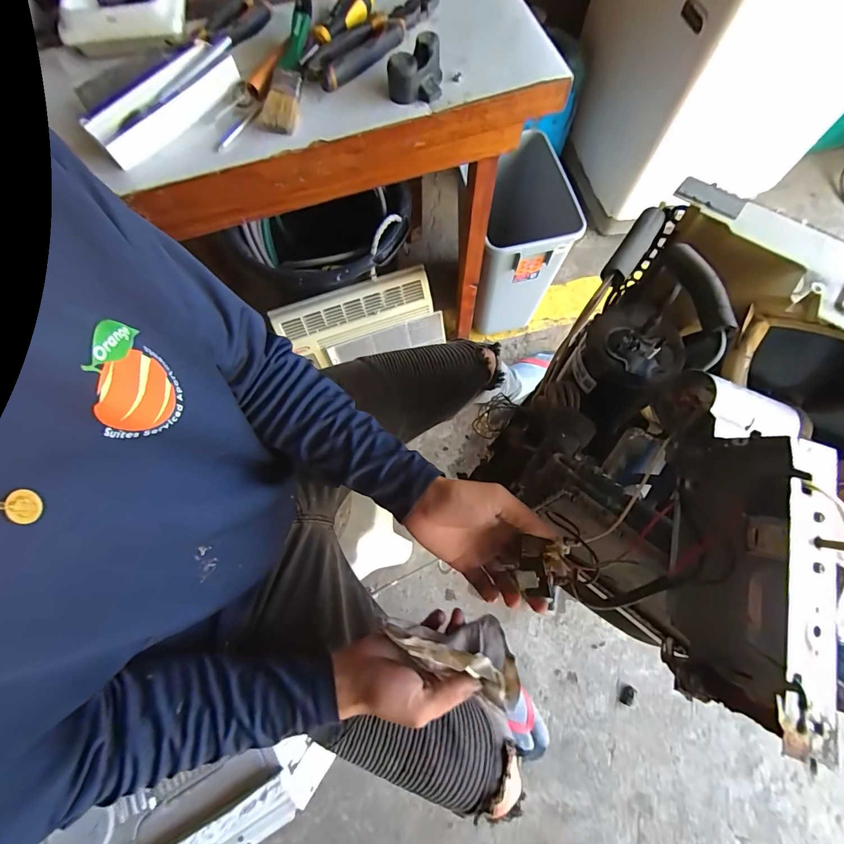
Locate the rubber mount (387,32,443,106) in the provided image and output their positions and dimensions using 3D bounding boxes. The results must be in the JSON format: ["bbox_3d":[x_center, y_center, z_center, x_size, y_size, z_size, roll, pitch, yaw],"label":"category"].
[{"bbox_3d":[-0.009,-0.427,0.473,0.065,0.045,0.047,-2,74,1],"label":"rubber mount"}]

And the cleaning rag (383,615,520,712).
[{"bbox_3d":[0.037,0.235,0.398,0.145,0.065,0.068,25,73,-16],"label":"cleaning rag"}]

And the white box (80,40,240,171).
[{"bbox_3d":[-0.316,-0.391,0.475,0.082,0.022,0.186,36,78,11],"label":"white box"}]

